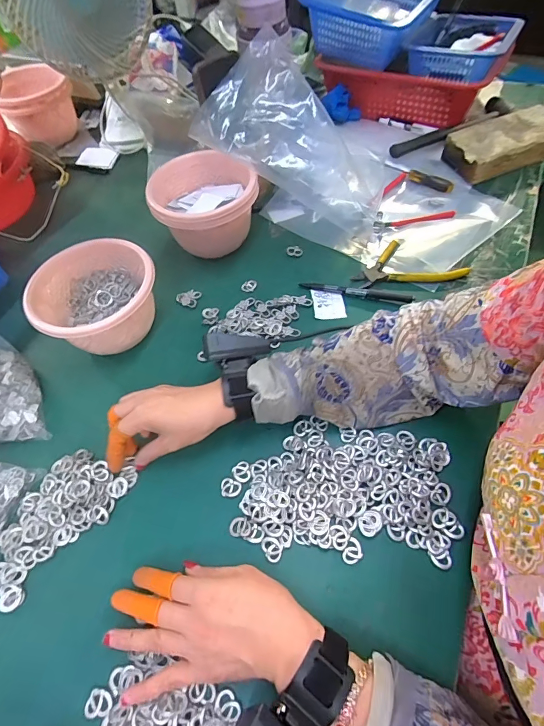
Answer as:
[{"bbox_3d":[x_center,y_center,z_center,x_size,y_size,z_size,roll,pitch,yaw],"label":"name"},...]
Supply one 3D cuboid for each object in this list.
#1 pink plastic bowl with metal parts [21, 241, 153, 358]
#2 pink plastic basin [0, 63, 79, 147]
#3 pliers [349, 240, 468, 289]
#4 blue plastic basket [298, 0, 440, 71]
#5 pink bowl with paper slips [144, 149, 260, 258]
[{"bbox_3d":[-0.215,-0.075,0.495,0.142,0.088,0.128,-36,61,-17],"label":"pink plastic bowl with metal parts"},{"bbox_3d":[-0.477,-0.510,0.789,0.131,0.096,0.147,33,66,24],"label":"pink plastic basin"},{"bbox_3d":[0.188,-0.139,0.547,0.150,0.014,0.072,-6,57,2],"label":"pliers"},{"bbox_3d":[0.197,-0.641,0.702,0.198,0.104,0.289,19,61,17],"label":"blue plastic basket"},{"bbox_3d":[-0.096,-0.222,0.574,0.144,0.095,0.148,-3,57,4],"label":"pink bowl with paper slips"}]

